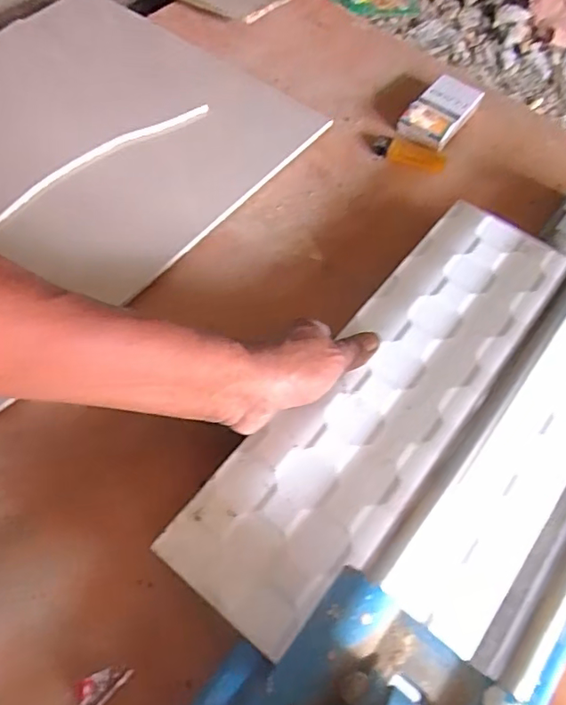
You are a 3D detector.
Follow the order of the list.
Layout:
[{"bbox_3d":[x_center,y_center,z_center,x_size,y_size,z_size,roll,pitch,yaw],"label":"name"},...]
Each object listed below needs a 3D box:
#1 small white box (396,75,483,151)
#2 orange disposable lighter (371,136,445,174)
[{"bbox_3d":[0.166,-0.255,0.580,0.053,0.028,0.093,33,66,15],"label":"small white box"},{"bbox_3d":[0.130,-0.205,0.568,0.076,0.010,0.025,22,64,10],"label":"orange disposable lighter"}]

